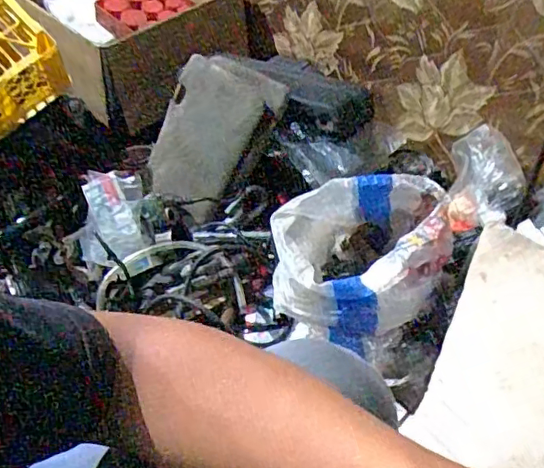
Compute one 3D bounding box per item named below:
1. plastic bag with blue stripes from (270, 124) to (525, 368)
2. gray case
[{"bbox_3d":[0.186,-0.020,0.810,0.207,0.125,0.409,37,58,27],"label":"plastic bag with blue stripes"},{"bbox_3d":[-0.100,-0.155,0.859,0.151,0.240,0.049,32,11,3],"label":"gray case"}]

